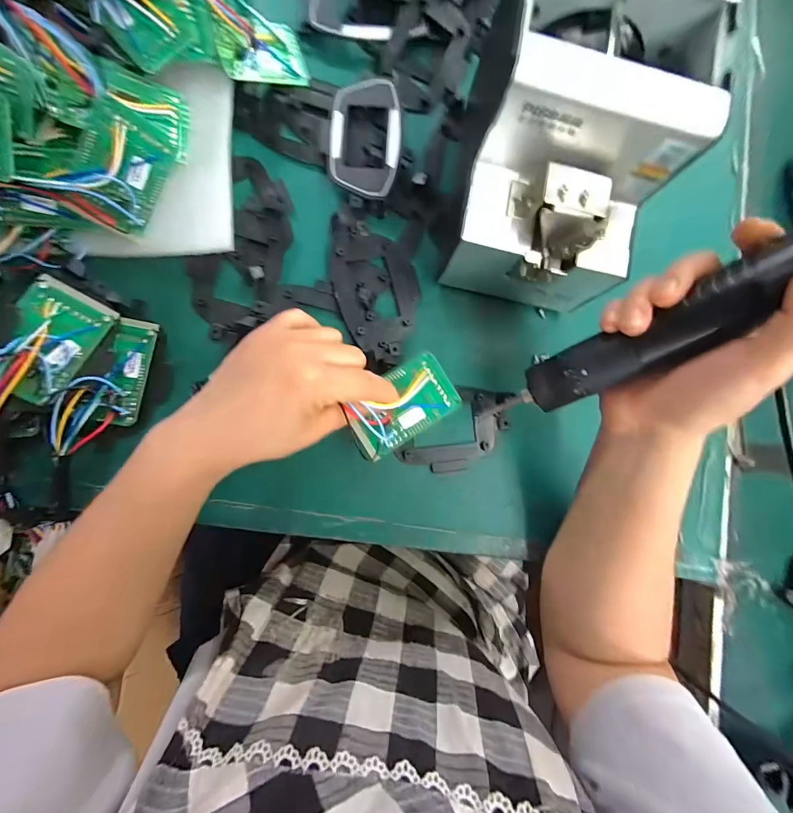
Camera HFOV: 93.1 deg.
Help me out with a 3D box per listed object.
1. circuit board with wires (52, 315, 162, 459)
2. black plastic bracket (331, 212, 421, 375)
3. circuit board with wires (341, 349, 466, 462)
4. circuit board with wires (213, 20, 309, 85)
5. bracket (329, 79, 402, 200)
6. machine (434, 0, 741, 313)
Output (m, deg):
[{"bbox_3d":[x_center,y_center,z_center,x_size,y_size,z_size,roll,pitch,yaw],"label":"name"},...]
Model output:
[{"bbox_3d":[-0.214,-0.015,0.278,0.042,0.020,0.106,18,85,-7],"label":"circuit board with wires"},{"bbox_3d":[-0.016,-0.092,0.310,0.071,0.014,0.125,-2,88,-8],"label":"black plastic bracket"},{"bbox_3d":[0.005,-0.002,0.272,0.084,0.030,0.047,-34,92,-8],"label":"circuit board with wires"},{"bbox_3d":[-0.108,-0.293,0.306,0.080,0.014,0.048,-28,108,-40],"label":"circuit board with wires"},{"bbox_3d":[-0.026,-0.228,0.319,0.058,0.012,0.099,5,87,-7],"label":"bracket"},{"bbox_3d":[0.113,-0.190,0.270,0.137,0.138,0.199,13,86,-7],"label":"machine"}]

